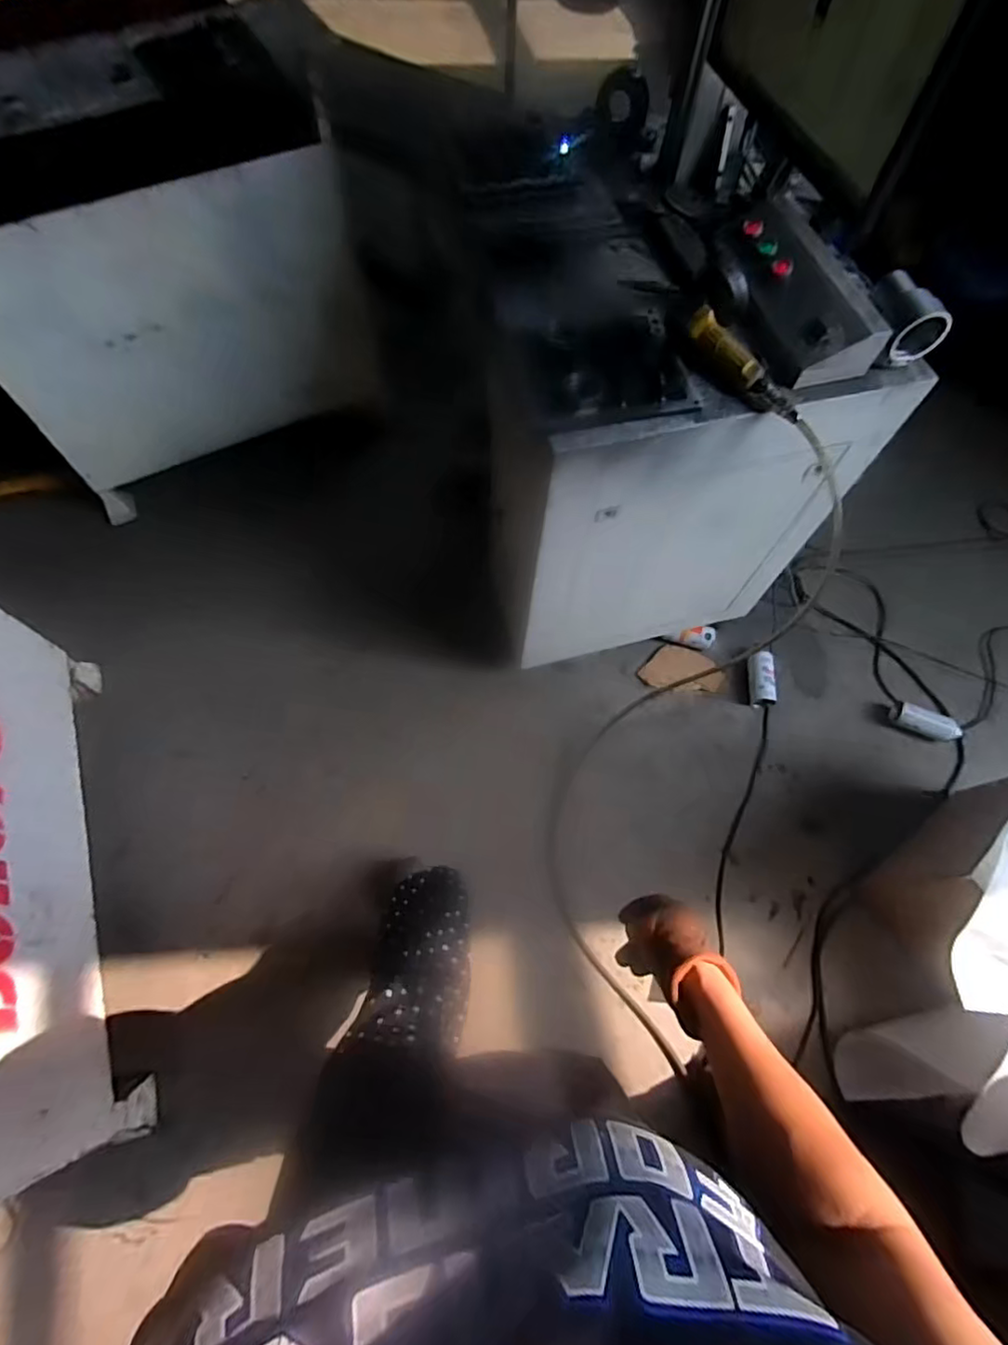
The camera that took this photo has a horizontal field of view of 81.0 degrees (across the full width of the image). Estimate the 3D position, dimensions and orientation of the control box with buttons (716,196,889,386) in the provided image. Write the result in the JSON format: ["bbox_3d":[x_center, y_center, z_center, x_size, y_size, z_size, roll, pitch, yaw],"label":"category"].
[{"bbox_3d":[0.418,-0.568,0.877,0.133,0.090,0.325,-15,67,-9],"label":"control box with buttons"}]

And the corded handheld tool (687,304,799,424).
[{"bbox_3d":[0.331,-0.420,0.816,0.040,0.055,0.194,-31,71,-15],"label":"corded handheld tool"}]

